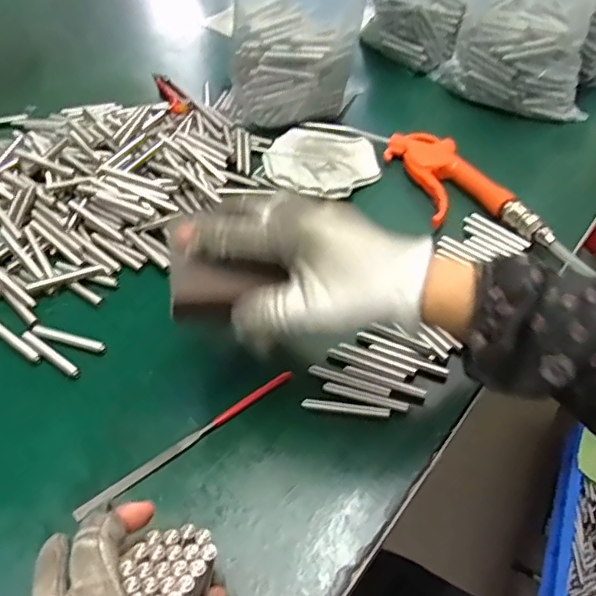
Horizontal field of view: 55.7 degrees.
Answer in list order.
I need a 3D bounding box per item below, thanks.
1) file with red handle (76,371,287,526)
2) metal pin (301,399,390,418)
[{"bbox_3d":[-0.069,0.090,0.364,0.156,0.009,0.009,-29,54,-25],"label":"file with red handle"},{"bbox_3d":[0.032,0.074,0.377,0.058,0.005,0.007,6,47,5],"label":"metal pin"}]

